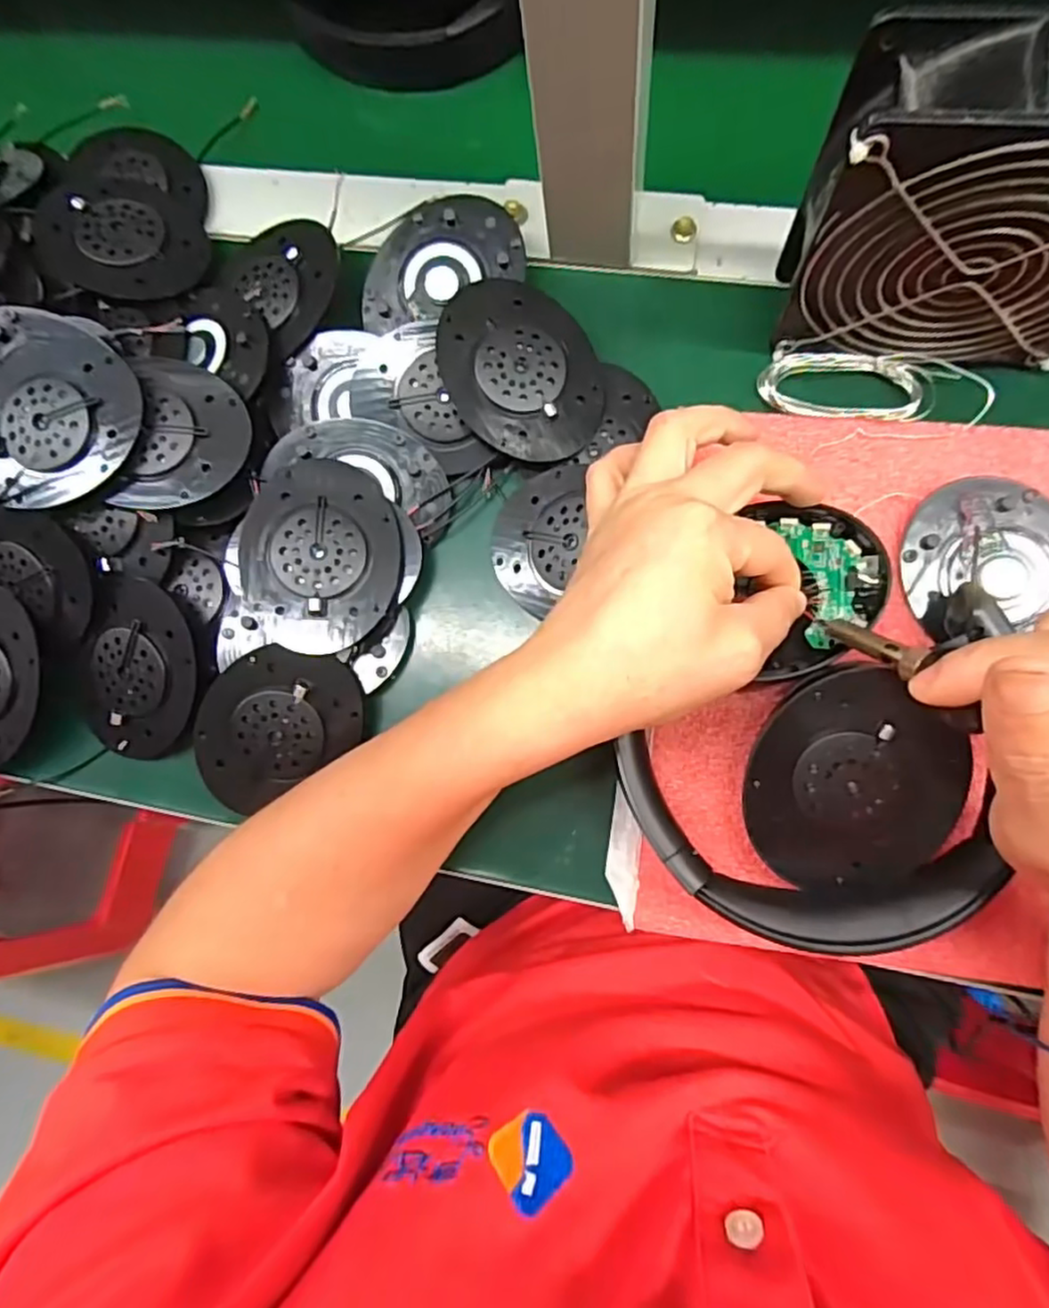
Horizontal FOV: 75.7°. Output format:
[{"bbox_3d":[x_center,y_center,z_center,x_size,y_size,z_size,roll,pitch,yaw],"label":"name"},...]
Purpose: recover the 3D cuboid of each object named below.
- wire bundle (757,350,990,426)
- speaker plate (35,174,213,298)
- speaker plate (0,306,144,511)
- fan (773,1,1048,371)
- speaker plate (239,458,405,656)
[{"bbox_3d":[0.155,-0.120,0.302,0.092,0.017,0.030,7,85,5],"label":"wire bundle"},{"bbox_3d":[-0.204,-0.212,0.340,0.089,0.010,0.068,26,73,1],"label":"speaker plate"},{"bbox_3d":[-0.214,-0.113,0.300,0.081,0.011,0.092,-14,85,3],"label":"speaker plate"},{"bbox_3d":[0.165,-0.162,0.250,0.125,0.112,0.048,5,84,6],"label":"fan"},{"bbox_3d":[-0.092,-0.045,0.304,0.069,0.010,0.088,-2,82,-5],"label":"speaker plate"}]

